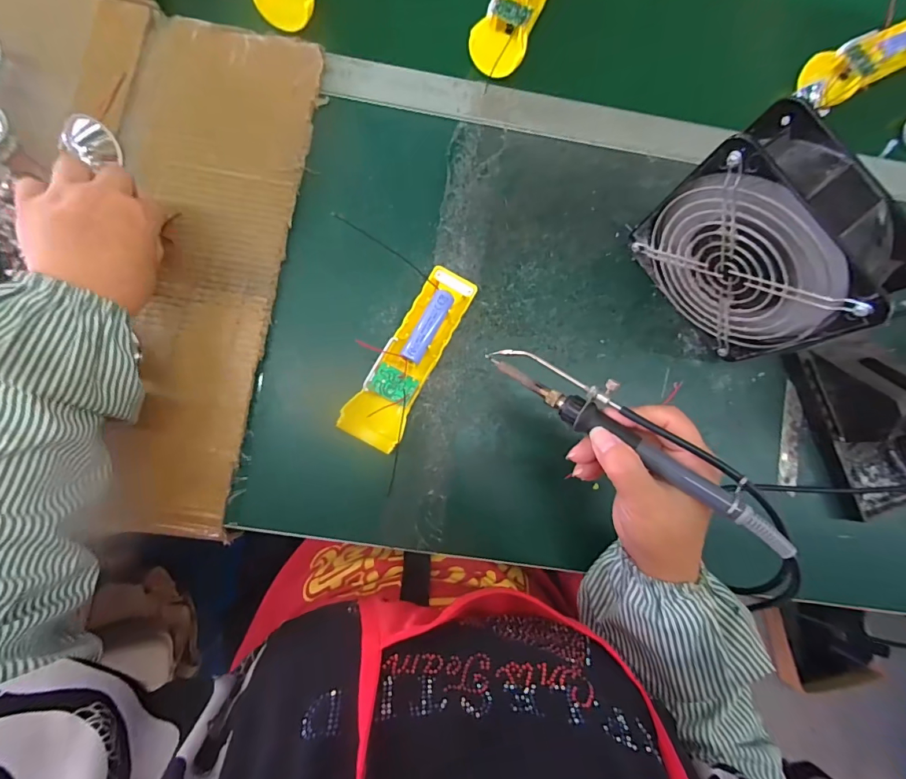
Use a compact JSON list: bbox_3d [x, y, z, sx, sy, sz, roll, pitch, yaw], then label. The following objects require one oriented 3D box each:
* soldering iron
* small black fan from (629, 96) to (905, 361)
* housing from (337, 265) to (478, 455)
[{"bbox_3d":[0.109,0.026,0.271,0.204,0.022,0.031,36,80,22],"label":"soldering iron"},{"bbox_3d":[0.229,-0.104,0.332,0.057,0.154,0.147,-39,88,-8],"label":"small black fan"},{"bbox_3d":[-0.032,-0.028,0.361,0.048,0.031,0.162,31,82,-1],"label":"housing"}]

